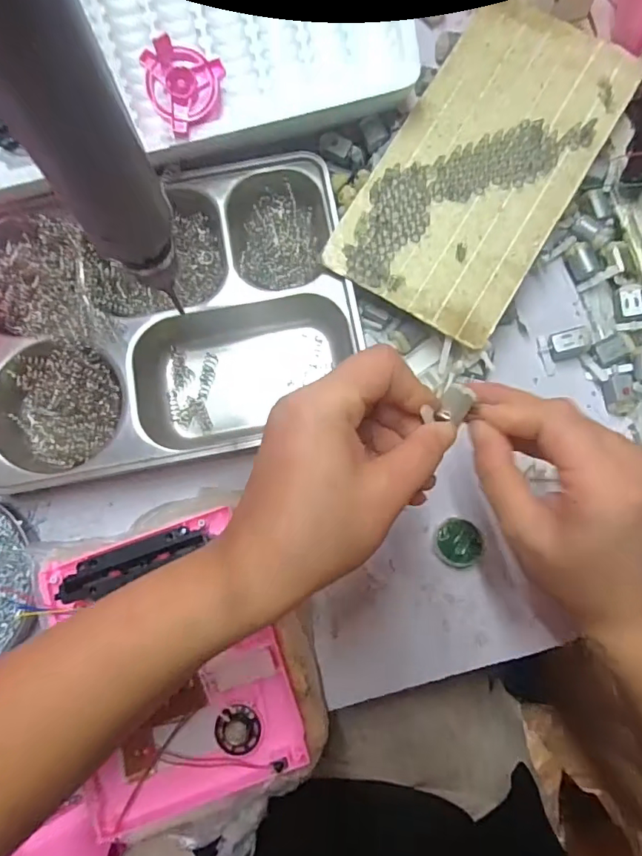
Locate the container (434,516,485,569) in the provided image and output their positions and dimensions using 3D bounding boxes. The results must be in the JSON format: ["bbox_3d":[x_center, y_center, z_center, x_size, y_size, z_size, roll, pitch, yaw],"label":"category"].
[{"bbox_3d":[0.096,0.081,0.355,0.033,0.019,0.034,0,79,1],"label":"container"}]

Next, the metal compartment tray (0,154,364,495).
[{"bbox_3d":[-0.117,-0.080,0.384,0.278,0.048,0.207,-15,79,-1],"label":"metal compartment tray"}]

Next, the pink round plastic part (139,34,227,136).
[{"bbox_3d":[-0.094,-0.236,0.342,0.052,0.015,0.052,-1,108,-4],"label":"pink round plastic part"}]

